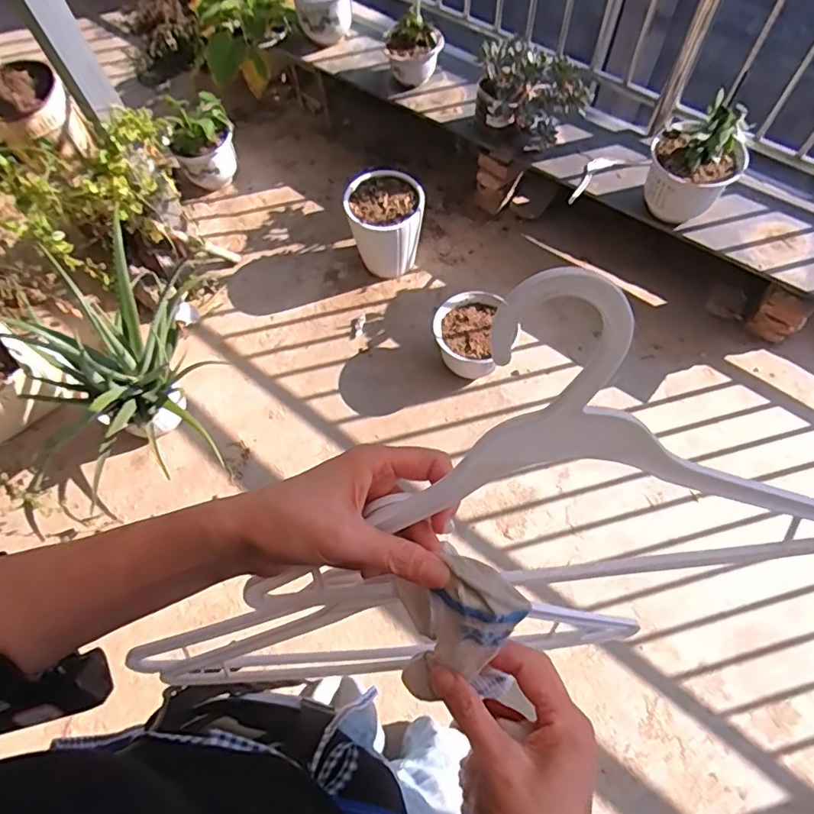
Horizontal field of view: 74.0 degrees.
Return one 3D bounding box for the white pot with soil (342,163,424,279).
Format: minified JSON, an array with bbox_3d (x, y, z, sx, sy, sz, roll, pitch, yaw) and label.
[{"bbox_3d":[-0.068,-0.577,1.752,0.238,0.266,0.253,-8,65,-1],"label":"white pot with soil"}]

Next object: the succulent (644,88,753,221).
[{"bbox_3d":[0.743,-0.632,1.403,0.228,0.264,0.197,29,70,15],"label":"succulent"}]

